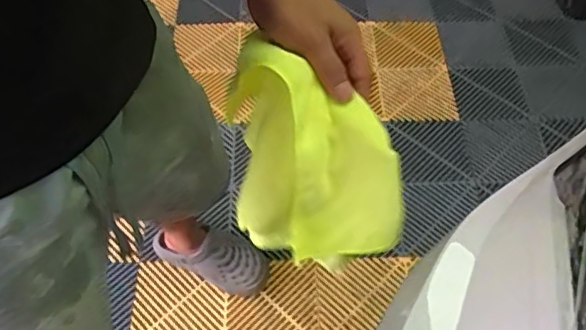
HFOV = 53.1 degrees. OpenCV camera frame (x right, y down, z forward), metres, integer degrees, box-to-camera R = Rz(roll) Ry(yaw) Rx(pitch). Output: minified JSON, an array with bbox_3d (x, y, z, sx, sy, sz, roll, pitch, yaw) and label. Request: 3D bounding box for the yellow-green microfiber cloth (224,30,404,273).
[{"bbox_3d":[0.019,-0.004,0.520,0.158,0.208,0.080,3,25,7],"label":"yellow-green microfiber cloth"}]

